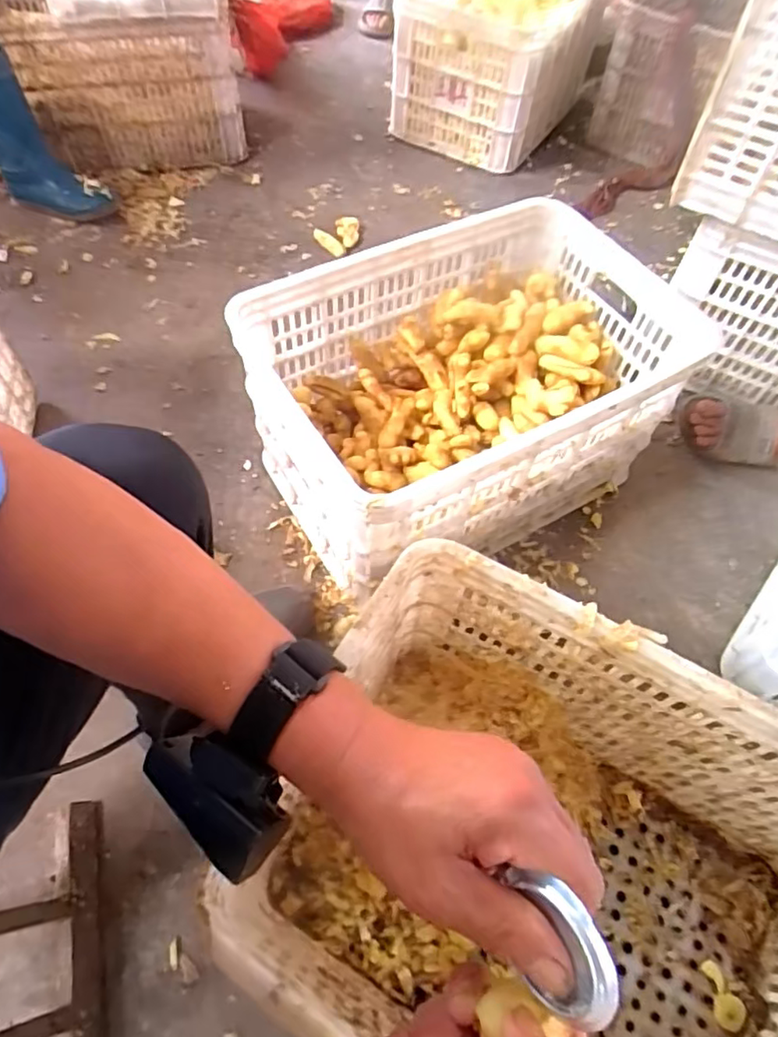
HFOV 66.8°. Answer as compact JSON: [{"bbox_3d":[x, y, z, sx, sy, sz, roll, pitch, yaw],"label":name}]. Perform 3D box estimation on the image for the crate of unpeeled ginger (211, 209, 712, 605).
[{"bbox_3d":[0.106,-0.165,0.831,0.528,0.296,0.361,-26,64,-18],"label":"crate of unpeeled ginger"}]

